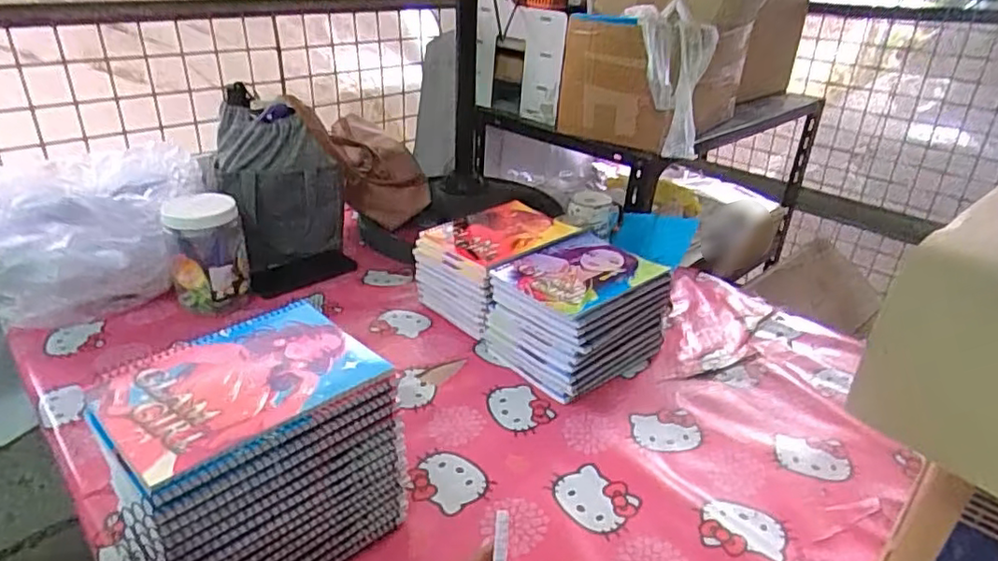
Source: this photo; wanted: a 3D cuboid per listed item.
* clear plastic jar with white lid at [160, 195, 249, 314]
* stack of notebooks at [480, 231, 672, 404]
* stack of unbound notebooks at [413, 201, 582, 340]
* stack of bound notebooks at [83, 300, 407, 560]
[{"bbox_3d":[-0.420,-0.040,0.899,0.099,0.143,0.085,-11,31,-23],"label":"clear plastic jar with white lid"},{"bbox_3d":[0.106,0.041,0.834,0.197,0.119,0.167,-19,35,-33],"label":"stack of notebooks"},{"bbox_3d":[-0.002,-0.020,0.946,0.202,0.123,0.155,-24,37,-39],"label":"stack of unbound notebooks"},{"bbox_3d":[-0.210,0.157,0.541,0.201,0.174,0.157,-24,38,-39],"label":"stack of bound notebooks"}]

